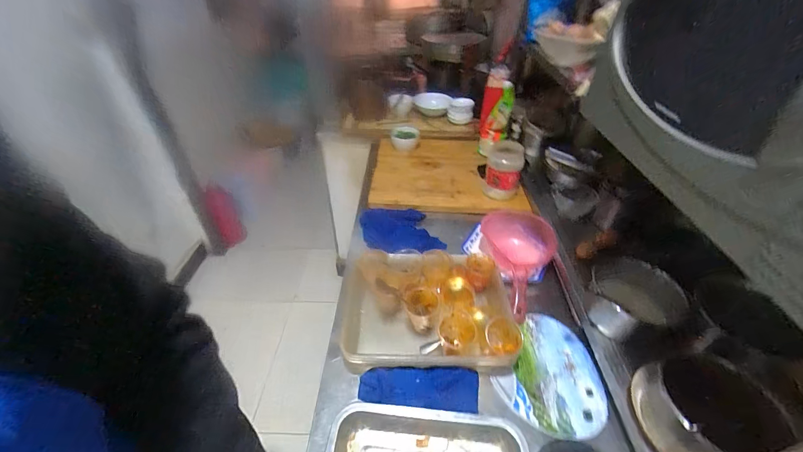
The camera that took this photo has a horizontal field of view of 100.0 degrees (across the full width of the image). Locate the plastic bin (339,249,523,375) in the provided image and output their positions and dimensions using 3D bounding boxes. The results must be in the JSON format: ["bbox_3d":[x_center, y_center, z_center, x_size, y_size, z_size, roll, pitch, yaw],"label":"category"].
[{"bbox_3d":[0.045,0.163,0.670,0.313,0.088,0.246,2,40,2],"label":"plastic bin"}]

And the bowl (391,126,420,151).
[{"bbox_3d":[0.013,-0.314,1.202,0.097,0.056,0.097,1,40,-1],"label":"bowl"}]

